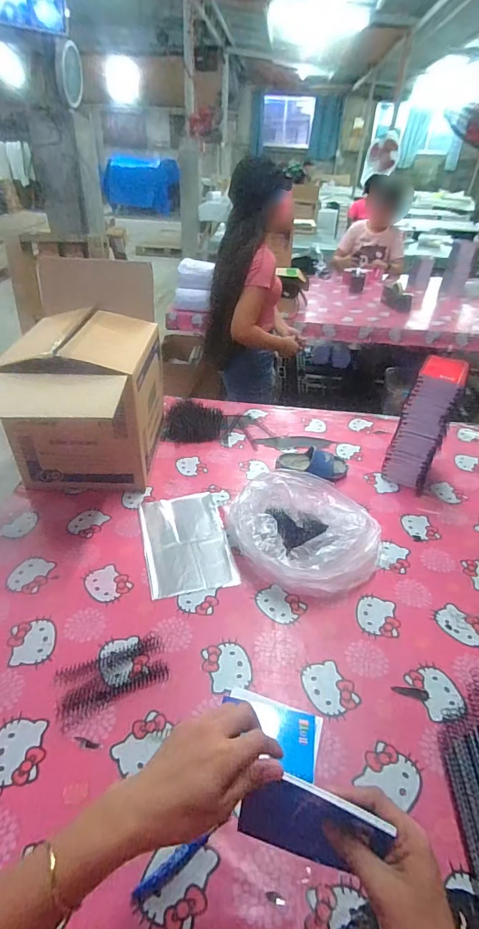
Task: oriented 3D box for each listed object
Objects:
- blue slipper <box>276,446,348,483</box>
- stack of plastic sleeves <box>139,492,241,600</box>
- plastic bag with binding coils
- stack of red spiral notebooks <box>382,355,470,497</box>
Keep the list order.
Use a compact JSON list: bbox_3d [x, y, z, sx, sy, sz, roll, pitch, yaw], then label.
[{"bbox_3d":[0.184,-0.005,1.057,0.171,0.057,0.083,17,39,16],"label":"blue slipper"},{"bbox_3d":[-0.111,0.154,0.874,0.167,0.005,0.263,-7,39,-14],"label":"stack of plastic sleeves"},{"bbox_3d":[0.131,0.133,0.842,0.267,0.103,0.267,-13,40,-22],"label":"plastic bag with binding coils"},{"bbox_3d":[0.432,-0.091,0.990,0.106,0.298,0.119,25,42,25],"label":"stack of red spiral notebooks"}]

